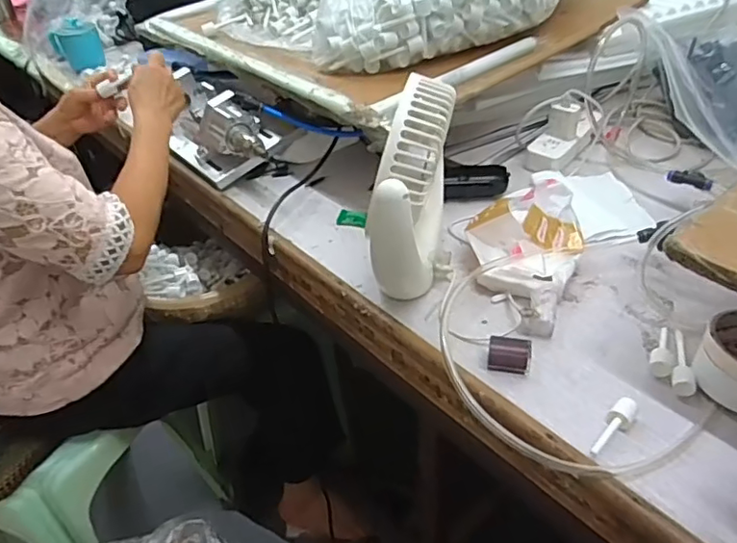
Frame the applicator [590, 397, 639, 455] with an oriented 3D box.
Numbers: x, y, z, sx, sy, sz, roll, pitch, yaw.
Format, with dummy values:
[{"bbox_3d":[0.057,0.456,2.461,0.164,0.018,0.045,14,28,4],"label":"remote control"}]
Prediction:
[{"bbox_3d":[0.201,0.130,0.473,0.019,0.016,0.065,30,52,35],"label":"applicator"}]

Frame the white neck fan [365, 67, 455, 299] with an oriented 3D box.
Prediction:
[{"bbox_3d":[0.050,-0.087,0.586,0.066,0.204,0.186,6,41,14],"label":"white neck fan"}]

